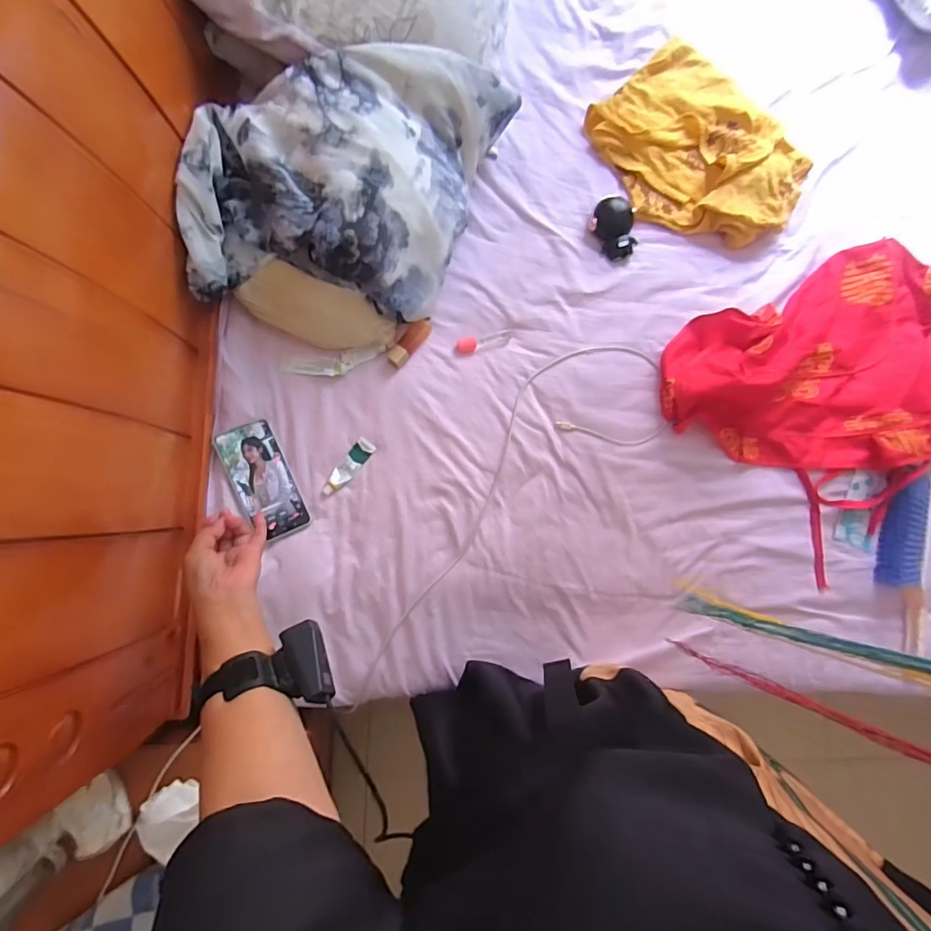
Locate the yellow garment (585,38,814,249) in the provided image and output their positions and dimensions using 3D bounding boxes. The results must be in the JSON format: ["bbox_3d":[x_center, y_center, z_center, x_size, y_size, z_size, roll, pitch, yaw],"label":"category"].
[{"bbox_3d":[0.388,-0.510,0.810,0.290,0.045,0.345,-42,91,-8],"label":"yellow garment"}]

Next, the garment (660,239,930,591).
[{"bbox_3d":[0.585,-0.143,0.774,0.487,0.075,0.437,-45,92,-8],"label":"garment"}]

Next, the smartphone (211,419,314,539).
[{"bbox_3d":[-0.281,0.021,0.690,0.077,0.006,0.161,-25,90,-23],"label":"smartphone"}]

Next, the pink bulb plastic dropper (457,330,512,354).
[{"bbox_3d":[0.030,-0.191,0.762,0.090,0.015,0.023,-19,88,-22],"label":"pink bulb plastic dropper"}]

